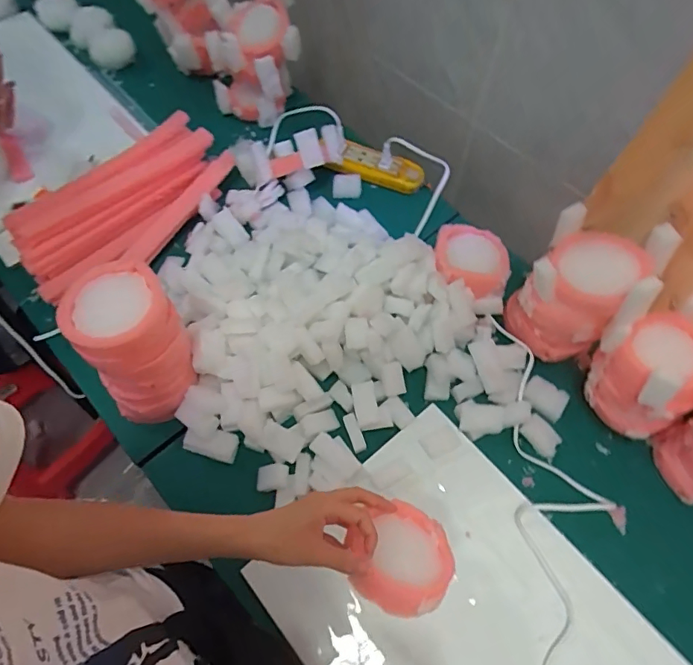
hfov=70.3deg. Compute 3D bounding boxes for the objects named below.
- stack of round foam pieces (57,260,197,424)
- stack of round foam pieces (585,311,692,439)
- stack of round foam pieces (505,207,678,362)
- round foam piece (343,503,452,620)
[{"bbox_3d":[-0.232,0.016,0.545,0.109,0.162,0.100,-31,66,-17],"label":"stack of round foam pieces"},{"bbox_3d":[0.350,0.052,0.574,0.101,0.146,0.111,-27,65,-15],"label":"stack of round foam pieces"},{"bbox_3d":[0.273,-0.046,0.582,0.117,0.183,0.092,29,64,14],"label":"stack of round foam pieces"},{"bbox_3d":[0.056,0.203,0.448,0.080,0.029,0.102,34,32,15],"label":"round foam piece"}]

